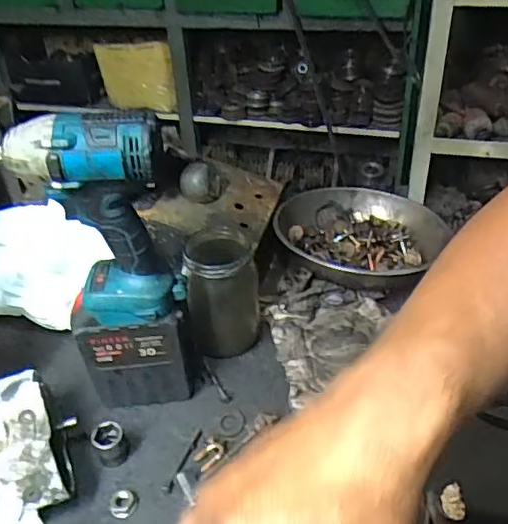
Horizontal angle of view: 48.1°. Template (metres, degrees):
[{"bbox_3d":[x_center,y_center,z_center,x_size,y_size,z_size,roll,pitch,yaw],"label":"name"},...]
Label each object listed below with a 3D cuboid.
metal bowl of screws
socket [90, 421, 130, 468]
[{"bbox_3d":[0.150,-0.039,0.825,0.244,0.062,0.246,18,42,26],"label":"metal bowl of screws"},{"bbox_3d":[-0.150,0.188,0.592,0.032,0.036,0.033,-2,37,2],"label":"socket"}]

